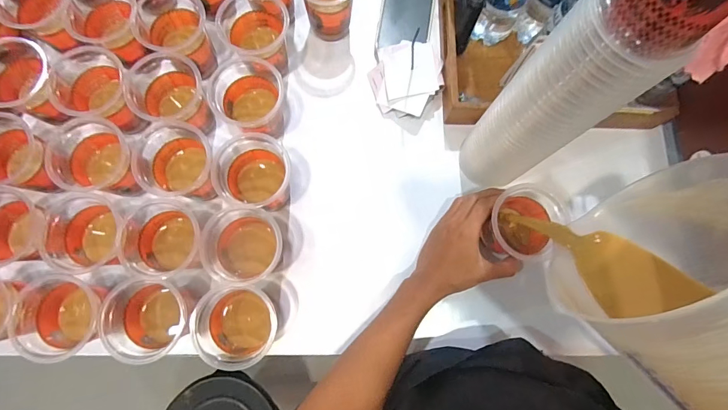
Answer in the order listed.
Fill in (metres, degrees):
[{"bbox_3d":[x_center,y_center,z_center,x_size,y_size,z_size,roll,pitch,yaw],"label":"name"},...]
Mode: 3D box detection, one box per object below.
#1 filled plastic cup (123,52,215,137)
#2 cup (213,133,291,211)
[{"bbox_3d":[-0.246,-0.141,0.521,0.084,0.091,0.077,0,79,-1],"label":"filled plastic cup"},{"bbox_3d":[-0.137,-0.037,0.512,0.086,0.105,0.077,-2,79,-2],"label":"cup"}]

